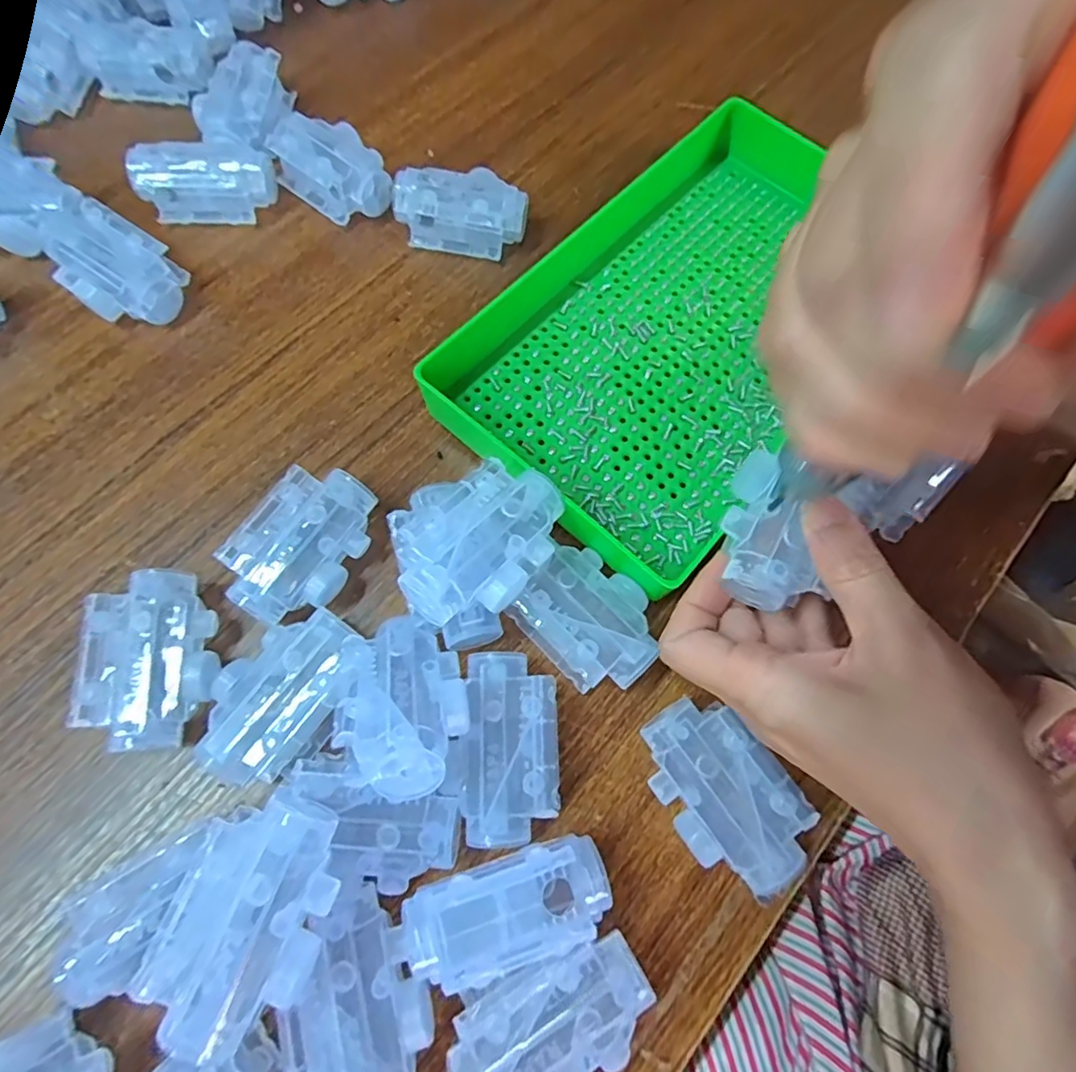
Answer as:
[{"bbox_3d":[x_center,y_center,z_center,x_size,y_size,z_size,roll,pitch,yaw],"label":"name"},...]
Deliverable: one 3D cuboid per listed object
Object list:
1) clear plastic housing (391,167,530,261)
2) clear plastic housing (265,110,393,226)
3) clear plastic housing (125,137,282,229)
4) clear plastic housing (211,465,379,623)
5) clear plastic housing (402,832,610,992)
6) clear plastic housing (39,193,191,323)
[{"bbox_3d":[-0.042,-0.178,0.325,0.070,0.030,0.039,7,71,0],"label":"clear plastic housing"},{"bbox_3d":[-0.114,-0.207,0.337,0.068,0.029,0.044,36,73,10],"label":"clear plastic housing"},{"bbox_3d":[-0.182,-0.196,0.330,0.070,0.029,0.036,-4,71,-4],"label":"clear plastic housing"},{"bbox_3d":[-0.101,0.004,0.259,0.043,0.029,0.067,30,72,8],"label":"clear plastic housing"},{"bbox_3d":[-0.009,0.126,0.199,0.069,0.018,0.033,-14,72,-7],"label":"clear plastic housing"},{"bbox_3d":[-0.216,-0.137,0.303,0.071,0.029,0.045,38,74,10],"label":"clear plastic housing"}]

